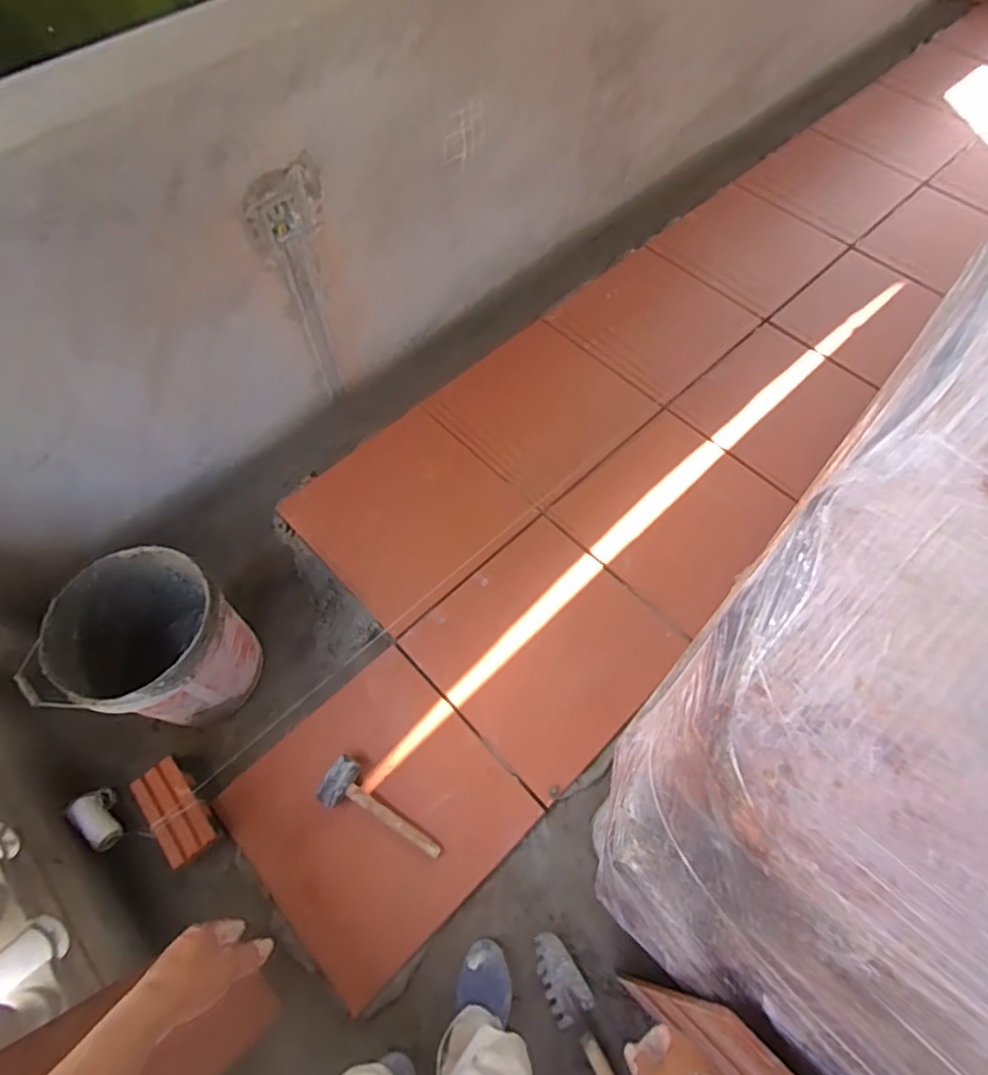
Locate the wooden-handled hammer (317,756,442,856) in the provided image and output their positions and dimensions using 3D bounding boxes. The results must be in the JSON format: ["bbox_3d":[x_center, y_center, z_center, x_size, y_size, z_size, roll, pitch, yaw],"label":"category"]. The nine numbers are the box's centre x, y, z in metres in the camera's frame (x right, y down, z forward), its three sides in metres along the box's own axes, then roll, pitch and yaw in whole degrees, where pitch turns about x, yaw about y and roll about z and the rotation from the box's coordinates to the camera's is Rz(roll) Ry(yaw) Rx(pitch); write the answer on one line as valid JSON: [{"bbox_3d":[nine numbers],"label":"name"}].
[{"bbox_3d":[-0.227,0.562,1.219,0.276,0.074,0.099,25,66,12],"label":"wooden-handled hammer"}]

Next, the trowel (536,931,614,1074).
[{"bbox_3d":[0.170,0.900,1.068,0.078,0.054,0.339,-26,66,-12],"label":"trowel"}]

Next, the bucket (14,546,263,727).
[{"bbox_3d":[-0.686,0.246,1.230,0.287,0.328,0.334,29,67,14],"label":"bucket"}]

